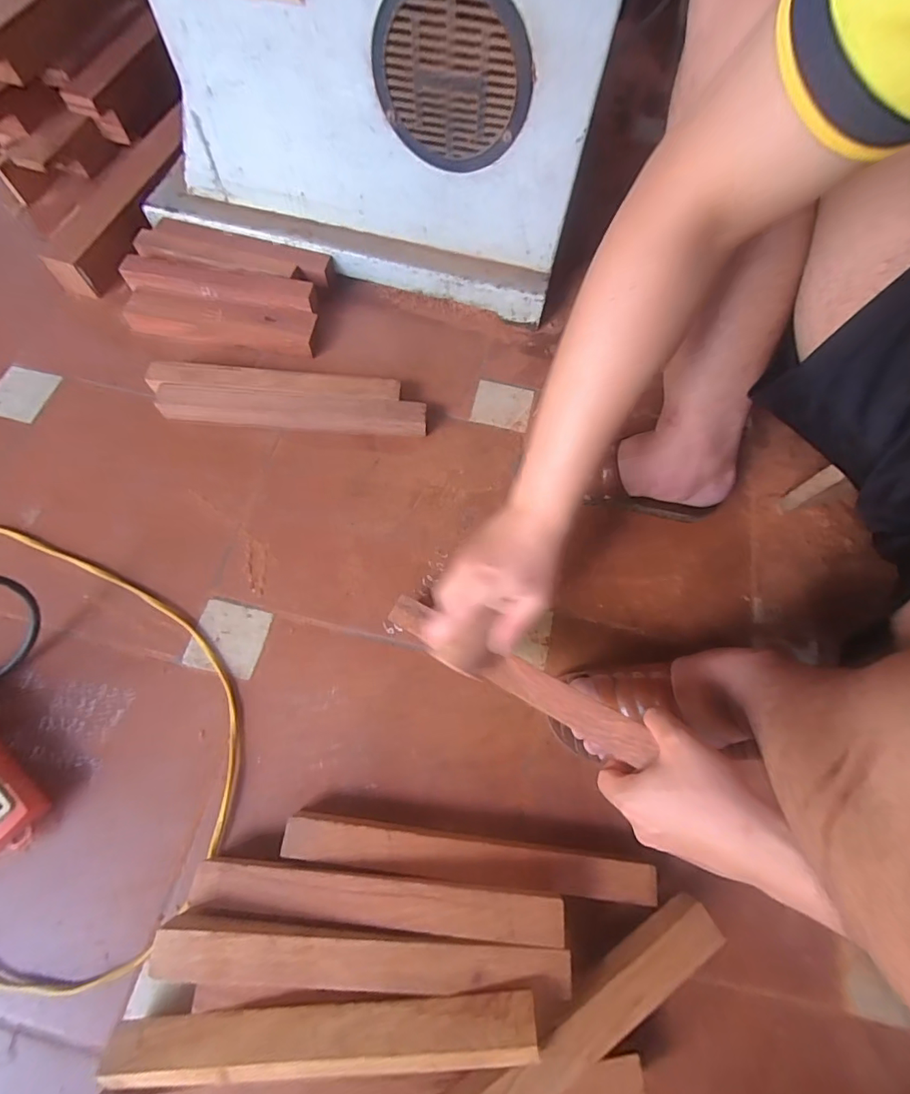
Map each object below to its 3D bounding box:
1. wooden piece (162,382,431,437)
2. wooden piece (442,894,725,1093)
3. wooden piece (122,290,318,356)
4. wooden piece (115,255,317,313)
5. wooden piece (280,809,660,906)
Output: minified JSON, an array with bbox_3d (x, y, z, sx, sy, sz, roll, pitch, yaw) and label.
[{"bbox_3d":[-0.205,-0.174,0.605,0.333,0.034,0.041,4,68,-1],"label":"wooden piece"},{"bbox_3d":[0.077,0.385,0.359,0.309,0.029,0.038,-28,73,-13],"label":"wooden piece"},{"bbox_3d":[-0.320,-0.310,0.652,0.254,0.035,0.056,8,68,0],"label":"wooden piece"},{"bbox_3d":[-0.323,-0.363,0.646,0.259,0.027,0.047,7,68,0],"label":"wooden piece"},{"bbox_3d":[0.013,0.282,0.427,0.329,0.042,0.034,7,68,0],"label":"wooden piece"}]

